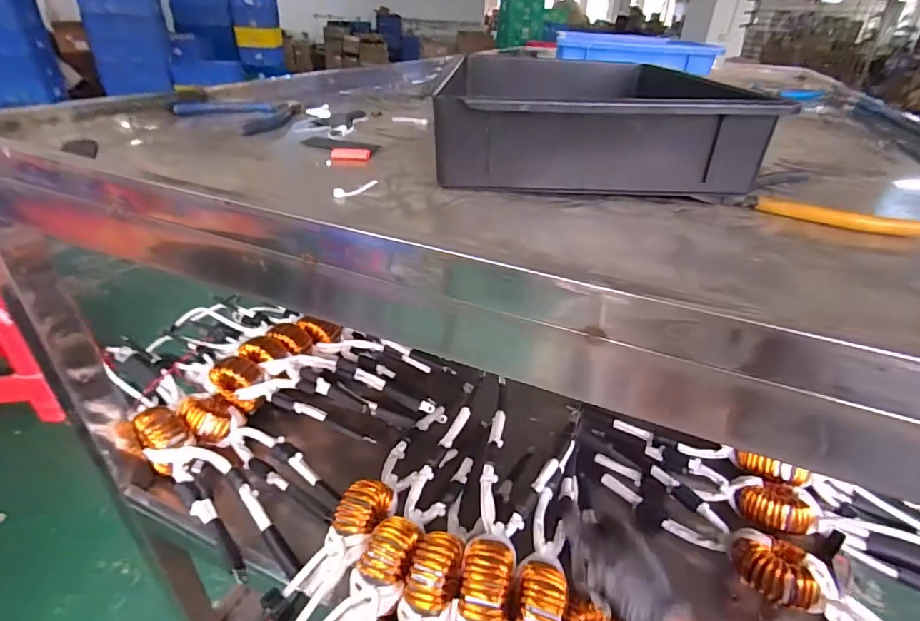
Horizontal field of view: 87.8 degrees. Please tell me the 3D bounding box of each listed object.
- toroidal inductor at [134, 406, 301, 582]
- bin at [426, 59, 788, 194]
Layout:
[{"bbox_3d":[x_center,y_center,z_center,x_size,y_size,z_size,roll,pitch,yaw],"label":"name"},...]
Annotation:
[{"bbox_3d":[-0.266,0.195,0.511,0.262,0.083,0.058,26,39,31],"label":"toroidal inductor"},{"bbox_3d":[0.108,-0.200,0.467,0.238,0.063,0.375,3,32,1],"label":"bin"}]

